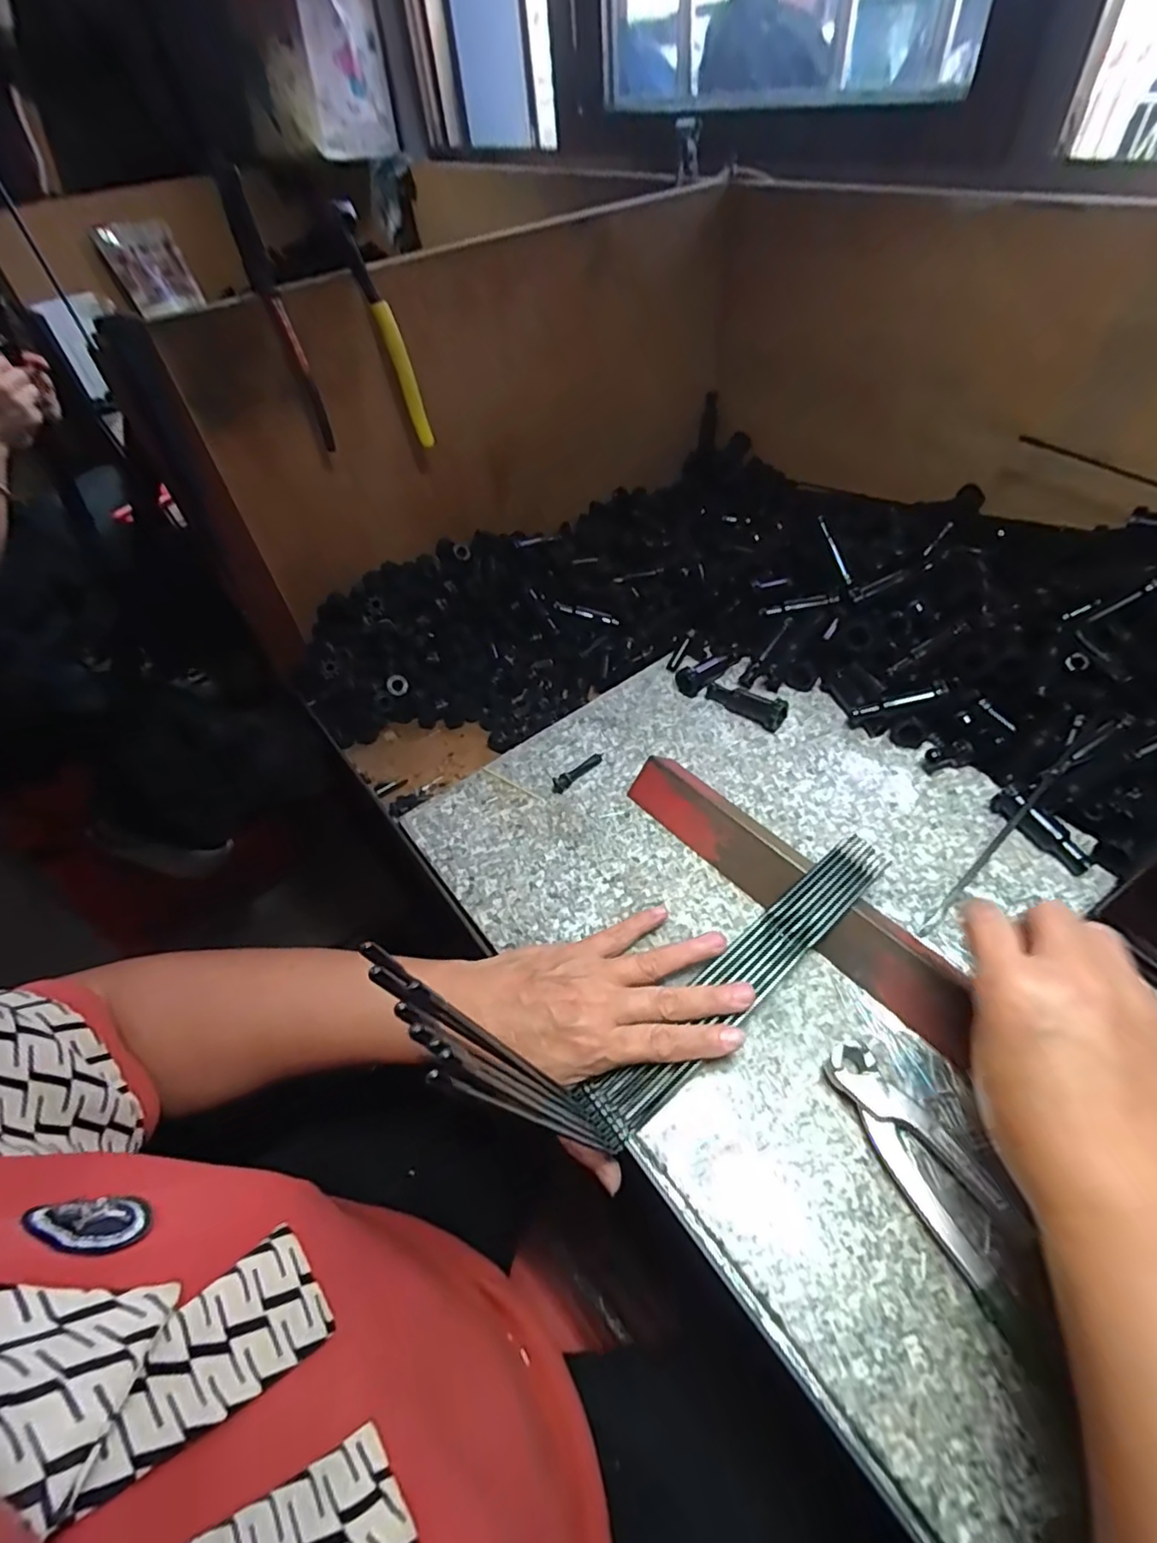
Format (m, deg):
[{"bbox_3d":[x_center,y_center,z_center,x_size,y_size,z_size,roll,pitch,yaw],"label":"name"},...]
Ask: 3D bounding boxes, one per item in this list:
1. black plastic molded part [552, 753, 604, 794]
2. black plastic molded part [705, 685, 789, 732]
[{"bbox_3d":[0.000,0.000,0.483,0.048,0.009,0.011,-36,55,-24],"label":"black plastic molded part"},{"bbox_3d":[0.135,-0.055,0.511,0.067,0.020,0.022,33,60,29],"label":"black plastic molded part"}]

